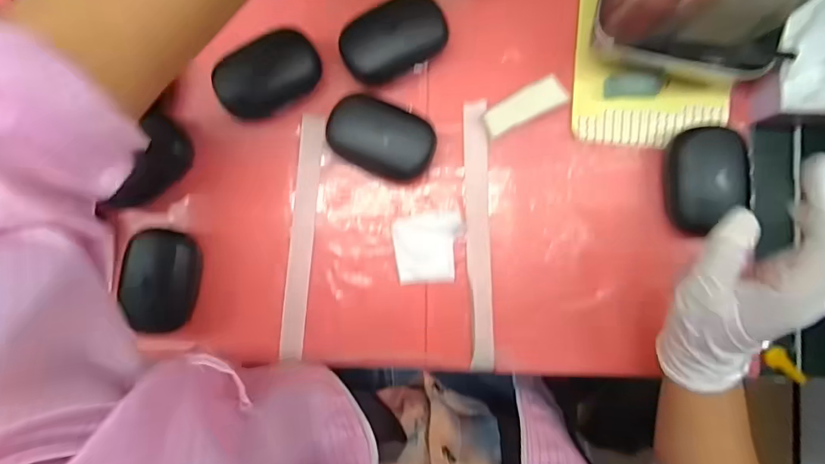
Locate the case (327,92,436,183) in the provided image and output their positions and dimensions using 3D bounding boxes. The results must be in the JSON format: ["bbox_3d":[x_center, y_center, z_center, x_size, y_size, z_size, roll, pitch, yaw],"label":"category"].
[{"bbox_3d":[-0.025,-0.074,0.359,0.083,0.037,0.052,27,90,2],"label":"case"}]

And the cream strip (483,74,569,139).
[{"bbox_3d":[0.092,-0.104,0.370,0.069,0.007,0.024,-27,88,1],"label":"cream strip"}]

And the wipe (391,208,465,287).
[{"bbox_3d":[0.015,0.013,0.372,0.057,0.004,0.057,-6,89,2],"label":"wipe"}]

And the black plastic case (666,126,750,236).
[{"bbox_3d":[0.228,-0.040,0.343,0.052,0.023,0.078,-6,89,2],"label":"black plastic case"}]

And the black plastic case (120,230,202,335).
[{"bbox_3d":[-0.203,0.040,0.363,0.056,0.037,0.083,2,89,2],"label":"black plastic case"}]

